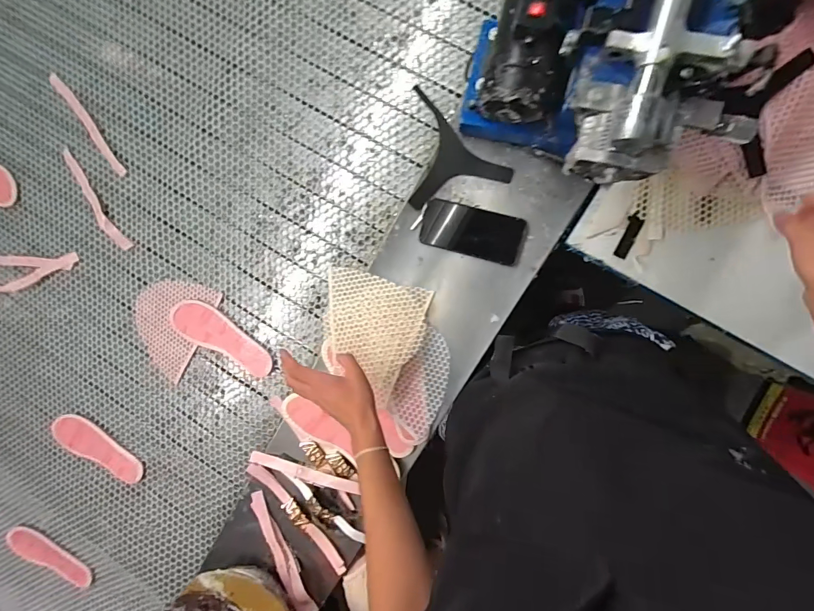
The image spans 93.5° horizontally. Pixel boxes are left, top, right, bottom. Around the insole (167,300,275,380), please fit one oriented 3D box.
[{"bbox_3d":[-0.365,0.061,0.758,0.235,0.011,0.083,28,99,6],"label":"insole"}]

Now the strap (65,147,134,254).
[{"bbox_3d":[-0.639,-0.214,0.780,0.042,0.007,0.239,-33,89,10],"label":"strap"}]

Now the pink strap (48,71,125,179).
[{"bbox_3d":[-0.635,-0.359,0.761,0.025,0.014,0.241,-37,89,8],"label":"pink strap"}]

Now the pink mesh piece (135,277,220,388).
[{"bbox_3d":[-0.487,0.032,0.783,0.160,0.009,0.219,33,99,5],"label":"pink mesh piece"}]

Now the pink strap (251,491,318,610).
[{"bbox_3d":[-0.240,0.478,0.735,0.034,0.020,0.249,-23,91,8],"label":"pink strap"}]

